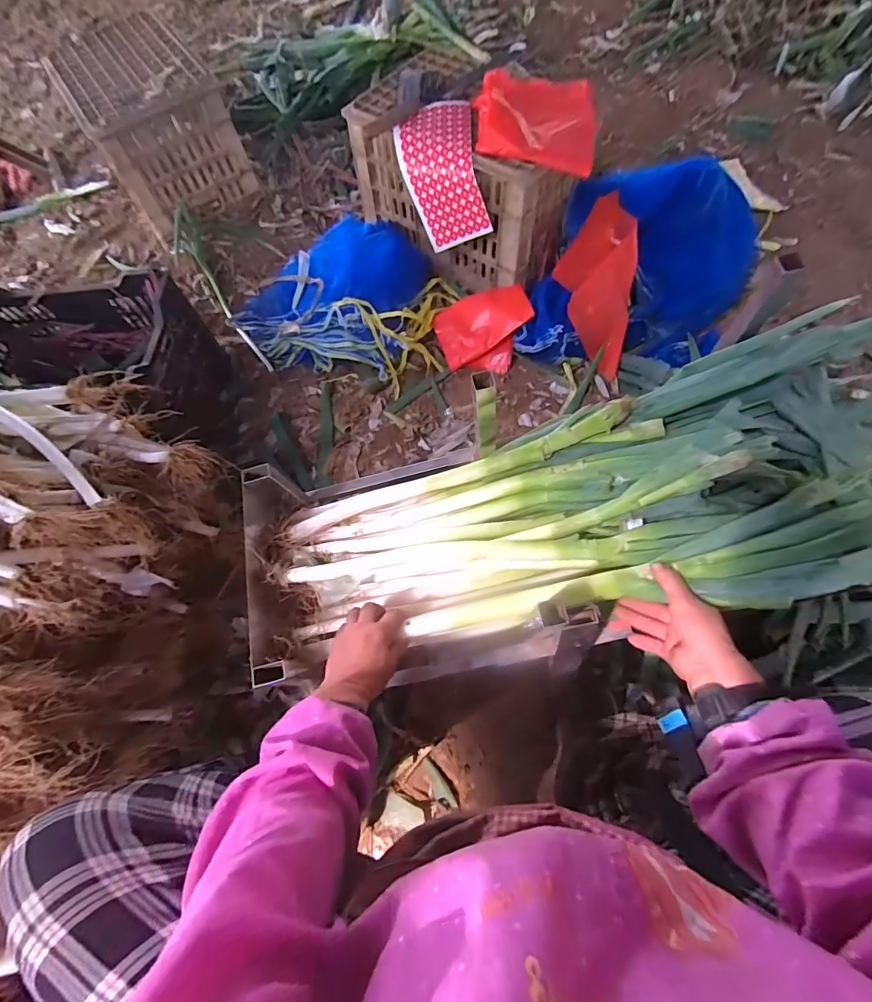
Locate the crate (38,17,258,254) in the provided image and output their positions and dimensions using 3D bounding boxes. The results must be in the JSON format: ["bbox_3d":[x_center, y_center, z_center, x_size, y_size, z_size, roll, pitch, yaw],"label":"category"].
[{"bbox_3d":[-0.798,-1.071,1.281,0.334,0.264,0.488,-33,70,-10],"label":"crate"}]

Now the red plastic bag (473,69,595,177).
[{"bbox_3d":[0.204,-0.793,0.911,0.246,0.046,0.280,9,67,7],"label":"red plastic bag"}]

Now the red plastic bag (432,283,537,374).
[{"bbox_3d":[0.110,-0.390,1.041,0.210,0.106,0.157,-11,68,-2],"label":"red plastic bag"}]

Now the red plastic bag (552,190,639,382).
[{"bbox_3d":[0.346,-0.468,0.972,0.165,0.057,0.389,0,92,3],"label":"red plastic bag"}]

